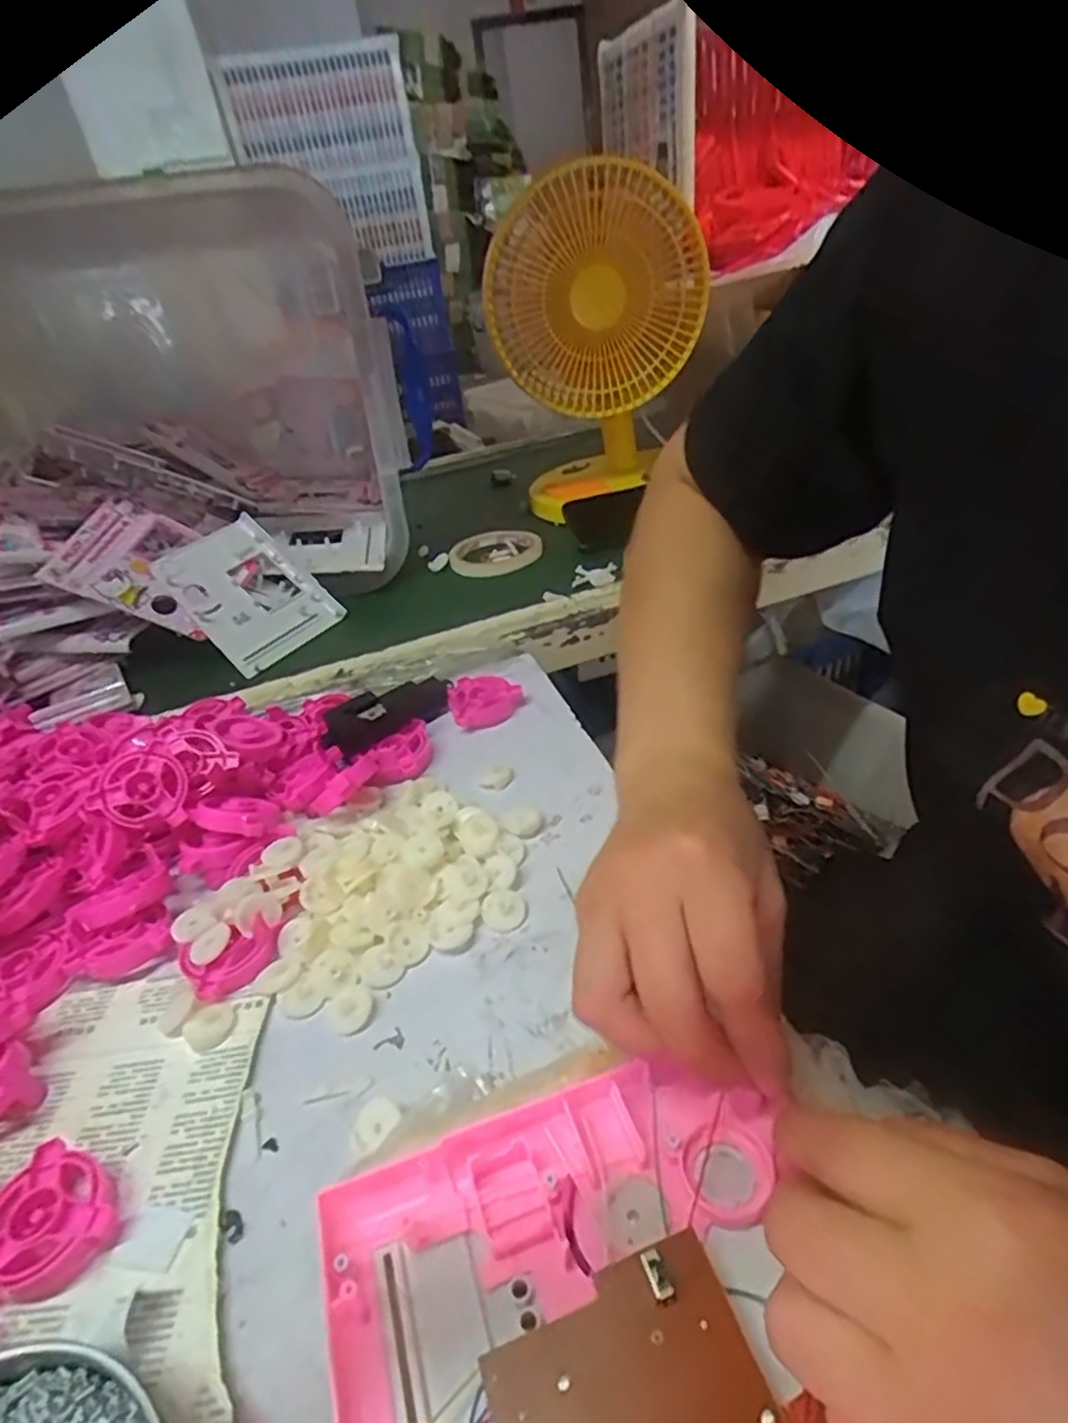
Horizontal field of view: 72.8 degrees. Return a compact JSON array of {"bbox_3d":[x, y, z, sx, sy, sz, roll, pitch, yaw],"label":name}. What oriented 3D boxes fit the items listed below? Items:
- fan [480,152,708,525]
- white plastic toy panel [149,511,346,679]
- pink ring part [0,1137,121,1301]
[{"bbox_3d":[0.065,-0.389,0.787,0.212,0.309,0.129,-10,35,0],"label":"fan"},{"bbox_3d":[-0.268,-0.113,0.687,0.150,0.014,0.123,48,51,9],"label":"white plastic toy panel"},{"bbox_3d":[-0.196,0.202,0.283,0.052,0.019,0.052,-4,35,3],"label":"pink ring part"}]

